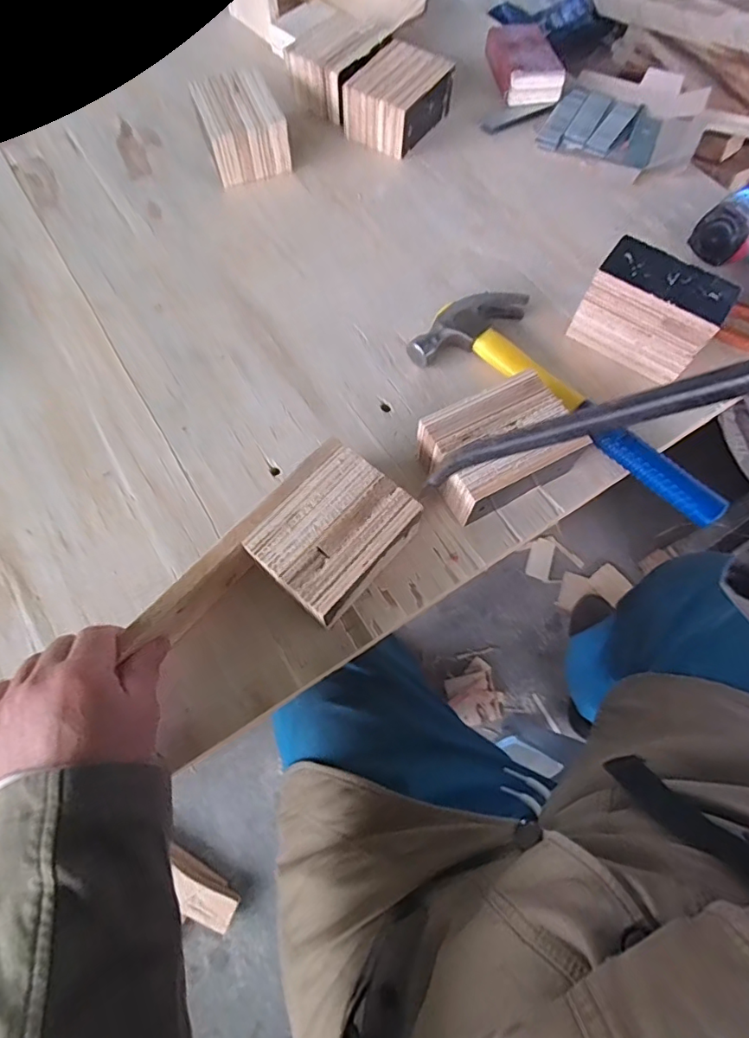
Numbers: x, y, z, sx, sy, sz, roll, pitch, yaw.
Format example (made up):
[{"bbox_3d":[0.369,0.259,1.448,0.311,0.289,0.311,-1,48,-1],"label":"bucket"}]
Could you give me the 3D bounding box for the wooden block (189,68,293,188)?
[{"bbox_3d":[-0.166,-0.493,0.650,0.095,0.063,0.122,-19,68,-7],"label":"wooden block"}]

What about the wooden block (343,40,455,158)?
[{"bbox_3d":[0.030,-0.546,0.671,0.102,0.058,0.121,32,71,13],"label":"wooden block"}]

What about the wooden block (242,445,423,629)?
[{"bbox_3d":[-0.032,0.020,0.439,0.094,0.067,0.122,40,72,15],"label":"wooden block"}]

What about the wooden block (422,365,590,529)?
[{"bbox_3d":[0.113,-0.063,0.472,0.123,0.063,0.090,-29,70,-11],"label":"wooden block"}]

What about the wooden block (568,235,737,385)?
[{"bbox_3d":[0.272,-0.203,0.515,0.120,0.089,0.064,36,72,14],"label":"wooden block"}]

